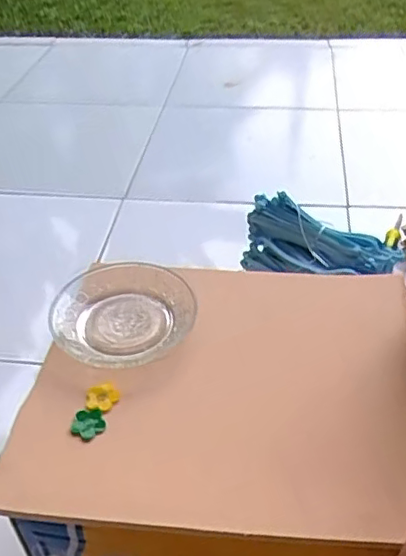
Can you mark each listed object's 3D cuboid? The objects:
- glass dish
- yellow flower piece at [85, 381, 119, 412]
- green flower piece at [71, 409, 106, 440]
[{"bbox_3d":[-0.064,0.029,0.481,0.110,0.020,0.107,-2,41,1],"label":"glass dish"},{"bbox_3d":[-0.073,0.085,0.428,0.023,0.006,0.021,-2,41,1],"label":"yellow flower piece"},{"bbox_3d":[-0.080,0.101,0.412,0.022,0.005,0.021,-2,41,1],"label":"green flower piece"}]

